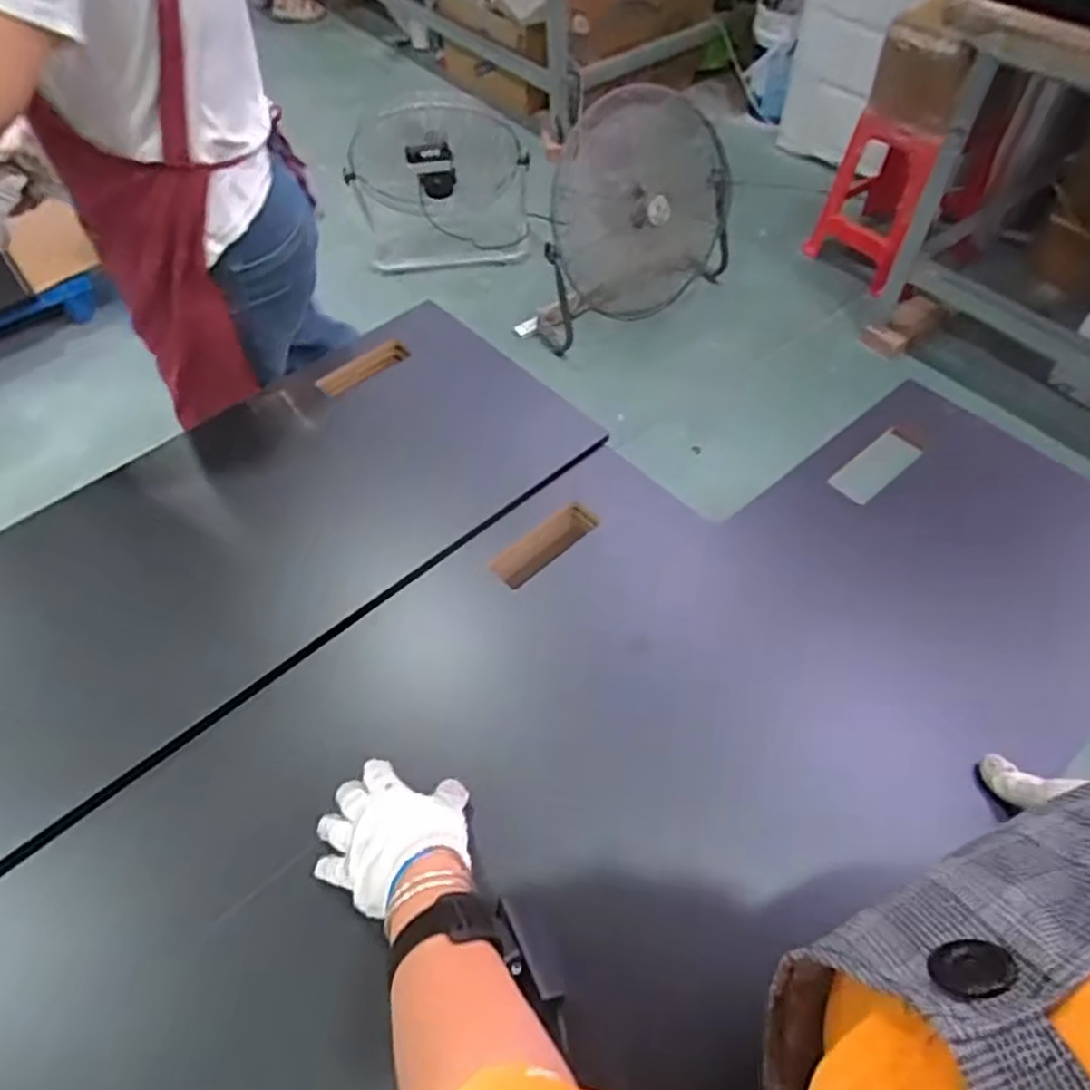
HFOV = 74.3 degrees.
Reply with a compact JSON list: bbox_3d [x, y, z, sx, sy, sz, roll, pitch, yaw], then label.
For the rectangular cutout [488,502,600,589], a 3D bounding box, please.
[{"bbox_3d":[0.000,0.000,0.803,0.125,0.041,0.027,-35,59,-2],"label":"rectangular cutout"}]

